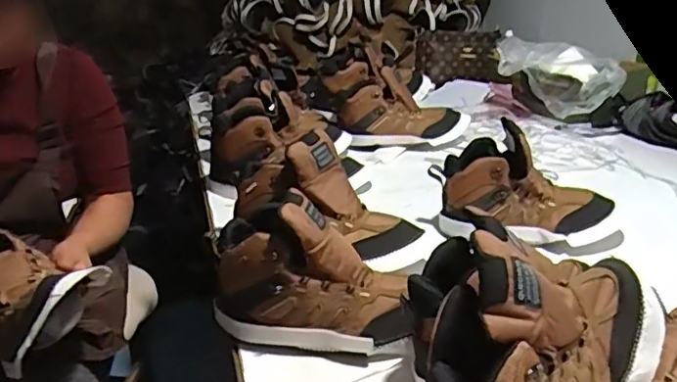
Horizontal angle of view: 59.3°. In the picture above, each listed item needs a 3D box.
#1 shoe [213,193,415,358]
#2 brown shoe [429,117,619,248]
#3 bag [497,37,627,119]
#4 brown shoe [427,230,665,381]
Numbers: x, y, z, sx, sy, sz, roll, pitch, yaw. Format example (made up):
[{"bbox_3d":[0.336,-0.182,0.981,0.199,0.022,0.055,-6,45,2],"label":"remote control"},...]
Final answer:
[{"bbox_3d":[-0.026,0.089,0.661,0.231,0.143,0.093,10,19,9],"label":"shoe"},{"bbox_3d":[0.281,-0.003,0.907,0.271,0.142,0.128,7,18,-1],"label":"brown shoe"},{"bbox_3d":[0.520,-0.257,1.430,0.279,0.170,0.117,14,19,18],"label":"bag"},{"bbox_3d":[0.169,0.136,0.525,0.283,0.208,0.105,-10,-1,-40],"label":"brown shoe"}]

